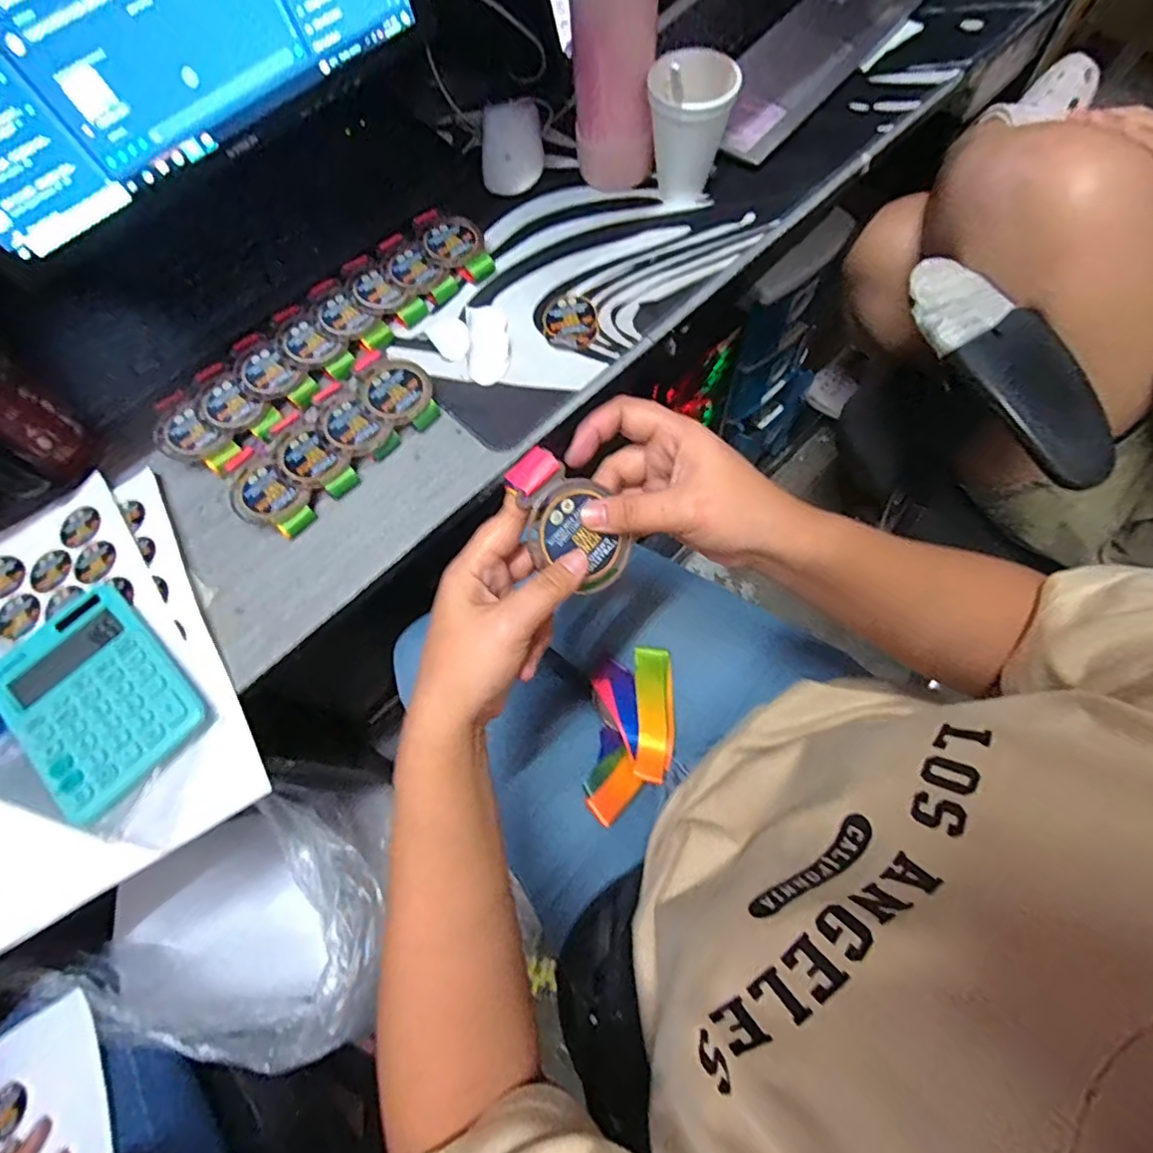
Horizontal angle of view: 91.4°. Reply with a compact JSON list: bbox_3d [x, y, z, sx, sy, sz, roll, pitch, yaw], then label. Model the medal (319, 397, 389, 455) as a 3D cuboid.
[{"bbox_3d":[-0.186,-0.125,0.466,0.060,0.005,0.046,37,78,11],"label":"medal"}]

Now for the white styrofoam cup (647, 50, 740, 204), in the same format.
[{"bbox_3d":[0.100,-0.409,0.509,0.072,0.100,0.071,0,74,1],"label":"white styrofoam cup"}]

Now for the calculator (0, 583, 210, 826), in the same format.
[{"bbox_3d":[-0.339,0.083,0.396,0.146,0.013,0.104,39,75,17],"label":"calculator"}]

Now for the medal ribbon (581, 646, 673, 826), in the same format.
[{"bbox_3d":[0.049,0.140,0.499,0.073,0.052,0.145,3,69,7],"label":"medal ribbon"}]

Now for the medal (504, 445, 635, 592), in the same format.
[{"bbox_3d":[-0.005,-0.030,0.314,0.050,0.009,0.084,-43,108,-10],"label":"medal"}]

